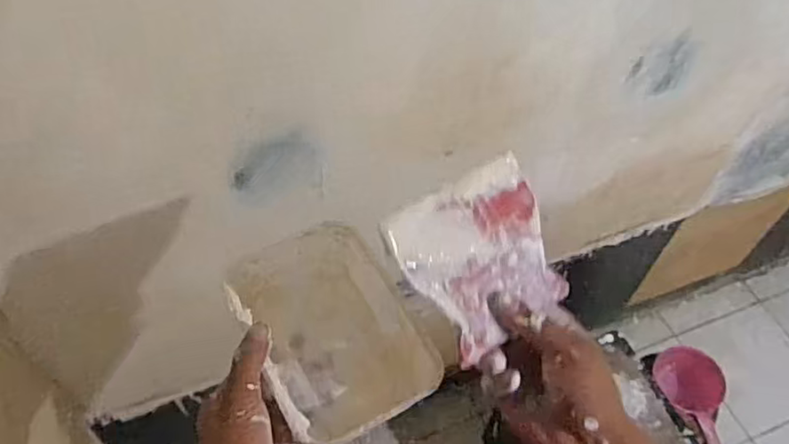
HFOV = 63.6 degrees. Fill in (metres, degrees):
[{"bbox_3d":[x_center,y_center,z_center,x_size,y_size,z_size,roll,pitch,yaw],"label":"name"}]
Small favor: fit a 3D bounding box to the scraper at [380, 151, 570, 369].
[{"bbox_3d":[0.061,0.022,0.420,0.116,0.005,0.104,-29,93,-32],"label":"scraper"}]

